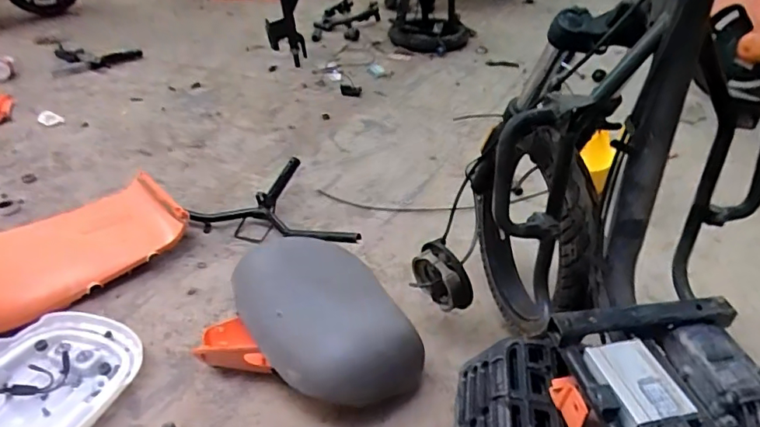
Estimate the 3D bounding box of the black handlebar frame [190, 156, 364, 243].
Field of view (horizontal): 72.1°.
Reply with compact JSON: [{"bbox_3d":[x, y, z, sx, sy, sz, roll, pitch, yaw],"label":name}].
[{"bbox_3d":[-0.238,0.021,1.125,0.262,0.084,0.355,-19,40,-25],"label":"black handlebar frame"}]

